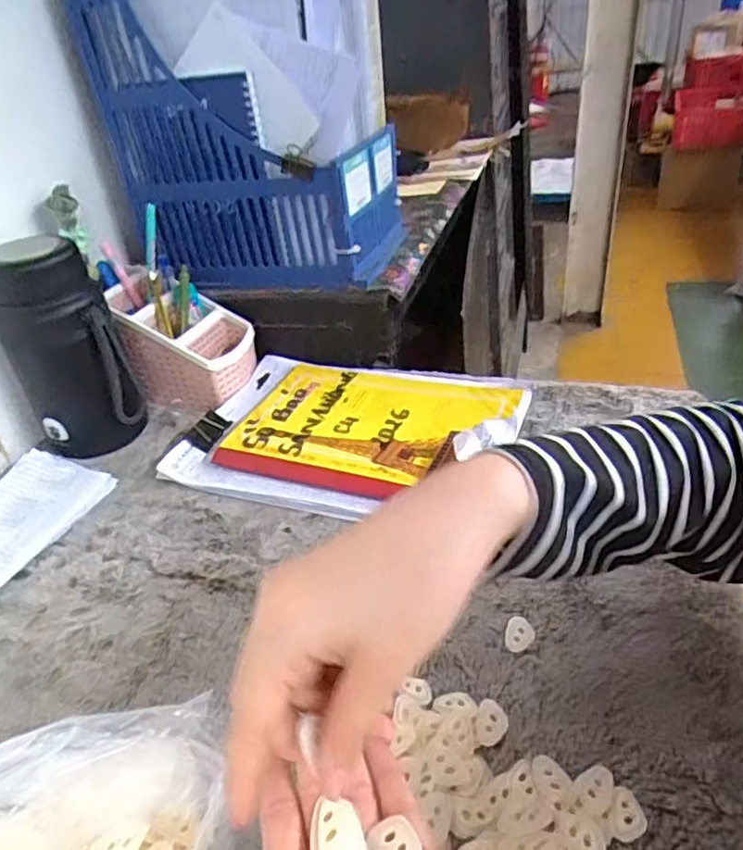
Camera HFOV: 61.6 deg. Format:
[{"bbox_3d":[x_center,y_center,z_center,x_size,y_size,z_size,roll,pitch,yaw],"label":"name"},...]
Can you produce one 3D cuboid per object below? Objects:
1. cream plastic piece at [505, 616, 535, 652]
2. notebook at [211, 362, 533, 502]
[{"bbox_3d":[0.094,0.130,0.392,0.018,0.004,0.025,4,37,17],"label":"cream plastic piece"},{"bbox_3d":[-0.005,-0.003,0.590,0.262,0.015,0.175,9,39,21],"label":"notebook"}]

